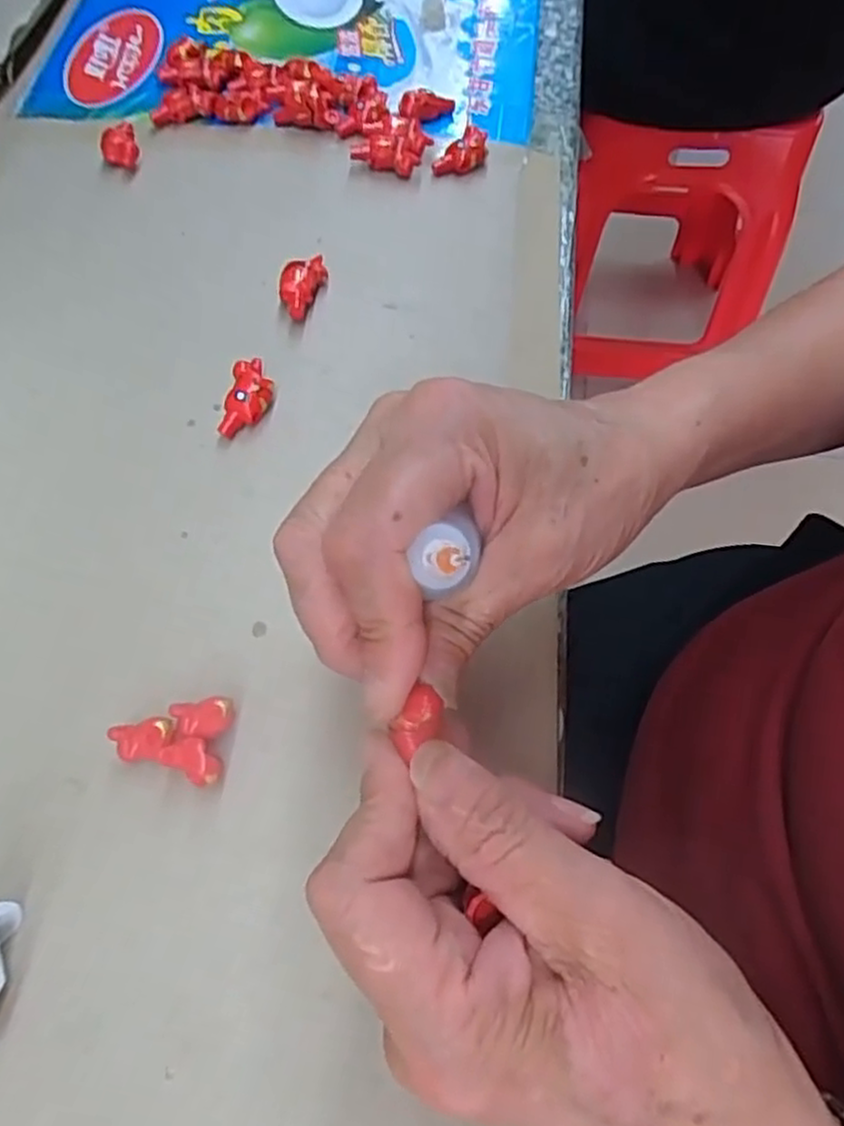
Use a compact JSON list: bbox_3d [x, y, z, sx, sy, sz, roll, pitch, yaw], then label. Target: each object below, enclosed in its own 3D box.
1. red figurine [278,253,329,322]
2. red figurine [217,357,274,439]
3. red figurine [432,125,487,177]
[{"bbox_3d":[-0.058,-0.132,0.342,0.018,0.014,0.033,16,65,7],"label":"red figurine"},{"bbox_3d":[-0.075,-0.072,0.314,0.019,0.014,0.036,9,64,4],"label":"red figurine"},{"bbox_3d":[0.021,-0.221,0.387,0.029,0.017,0.020,3,64,1],"label":"red figurine"}]

